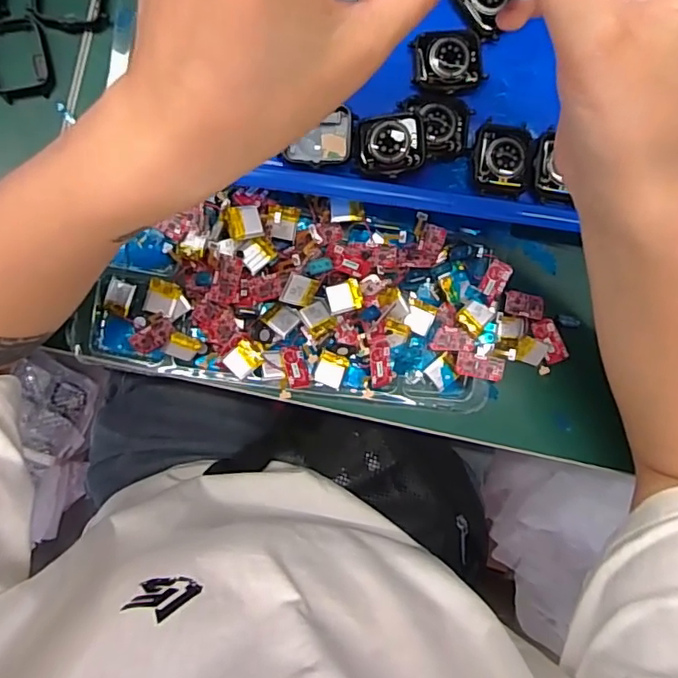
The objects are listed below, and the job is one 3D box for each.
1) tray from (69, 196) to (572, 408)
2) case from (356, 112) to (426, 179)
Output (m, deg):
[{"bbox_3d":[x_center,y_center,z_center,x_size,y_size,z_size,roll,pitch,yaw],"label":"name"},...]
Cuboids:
[{"bbox_3d":[-0.004,-0.024,0.341,0.300,0.035,0.124,6,89,-6],"label":"tray"},{"bbox_3d":[0.031,-0.117,0.327,0.039,0.011,0.036,-5,91,-6],"label":"case"}]

